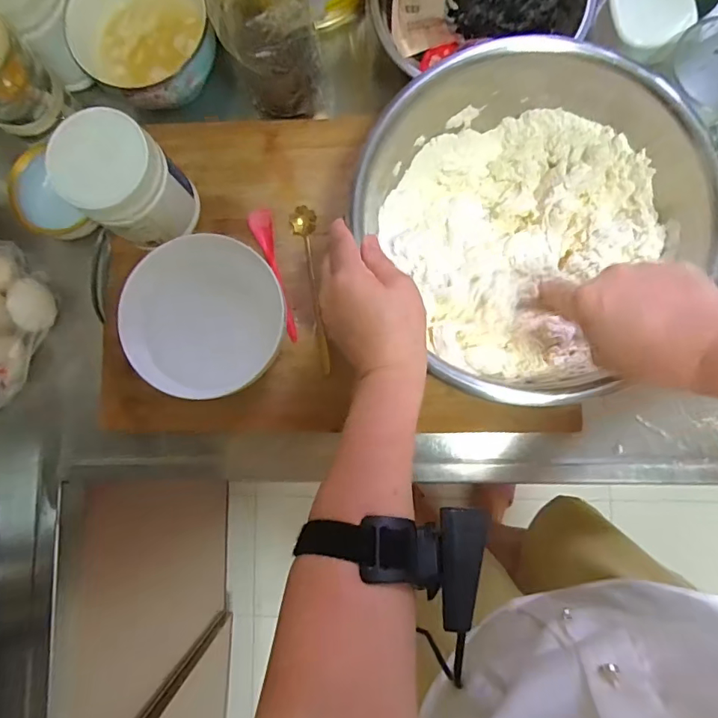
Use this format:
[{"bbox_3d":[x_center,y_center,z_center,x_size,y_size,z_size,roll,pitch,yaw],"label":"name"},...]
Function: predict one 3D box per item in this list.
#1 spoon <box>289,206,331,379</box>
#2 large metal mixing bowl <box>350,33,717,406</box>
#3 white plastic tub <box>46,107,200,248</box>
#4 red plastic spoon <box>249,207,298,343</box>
[{"bbox_3d":[-0.042,-0.072,0.487,0.027,0.017,0.170,-13,85,1],"label":"spoon"},{"bbox_3d":[0.141,-0.124,0.428,0.247,0.104,0.253,-41,85,-1],"label":"large metal mixing bowl"},{"bbox_3d":[-0.203,-0.155,0.443,0.082,0.129,0.075,0,85,3],"label":"white plastic tub"},{"bbox_3d":[-0.087,-0.085,0.494,0.023,0.012,0.138,-13,85,1],"label":"red plastic spoon"}]

